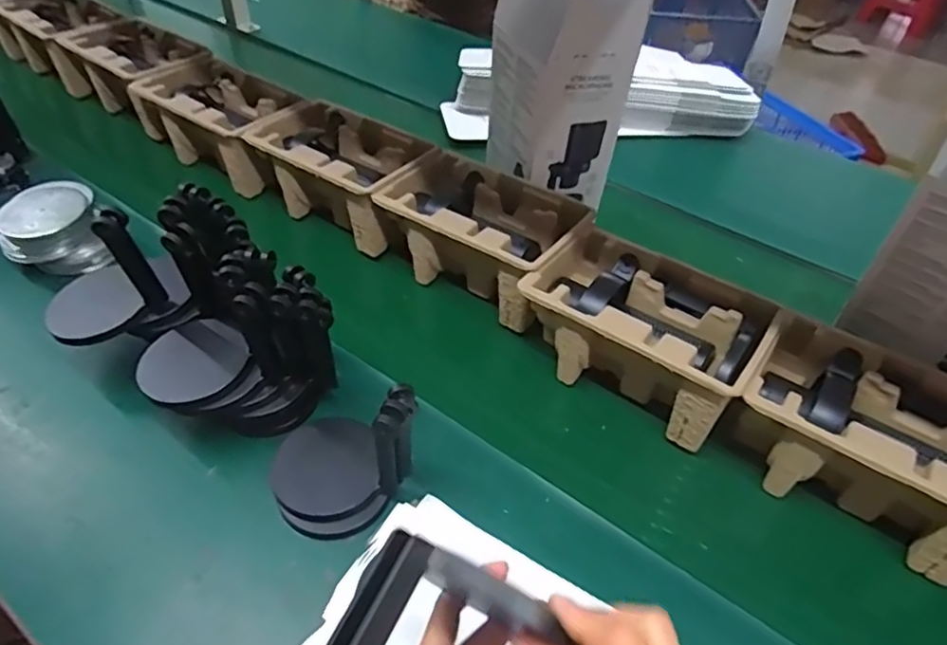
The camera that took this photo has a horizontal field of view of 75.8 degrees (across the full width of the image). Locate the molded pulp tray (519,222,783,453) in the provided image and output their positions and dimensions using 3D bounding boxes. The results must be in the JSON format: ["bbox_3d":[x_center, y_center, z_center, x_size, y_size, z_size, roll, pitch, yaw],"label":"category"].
[{"bbox_3d":[0.175,0.017,0.633,0.224,0.116,0.144,30,49,25],"label":"molded pulp tray"}]

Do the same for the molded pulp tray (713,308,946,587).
[{"bbox_3d":[0.352,0.111,0.549,0.225,0.114,0.145,26,47,22],"label":"molded pulp tray"}]

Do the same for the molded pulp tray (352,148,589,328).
[{"bbox_3d":[-0.004,-0.108,0.733,0.249,0.104,0.139,29,48,24],"label":"molded pulp tray"}]

